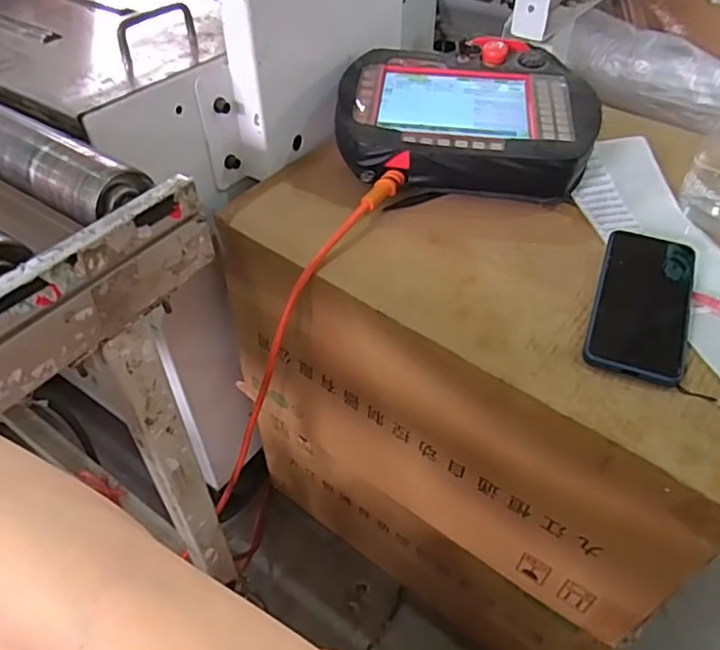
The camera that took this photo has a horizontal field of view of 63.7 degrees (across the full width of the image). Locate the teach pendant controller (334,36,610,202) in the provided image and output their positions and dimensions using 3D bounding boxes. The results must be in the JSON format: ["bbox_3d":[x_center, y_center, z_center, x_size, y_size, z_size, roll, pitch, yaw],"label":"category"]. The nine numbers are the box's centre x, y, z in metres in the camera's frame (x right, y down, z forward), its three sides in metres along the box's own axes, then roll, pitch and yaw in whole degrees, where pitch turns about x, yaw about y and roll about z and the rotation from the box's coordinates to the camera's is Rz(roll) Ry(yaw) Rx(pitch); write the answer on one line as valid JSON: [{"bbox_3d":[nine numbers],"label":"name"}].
[{"bbox_3d":[0.114,-0.229,0.659,0.276,0.090,0.209,0,46,0],"label":"teach pendant controller"}]

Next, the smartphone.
[{"bbox_3d":[0.249,-0.022,0.509,0.079,0.010,0.162,15,56,17],"label":"smartphone"}]

